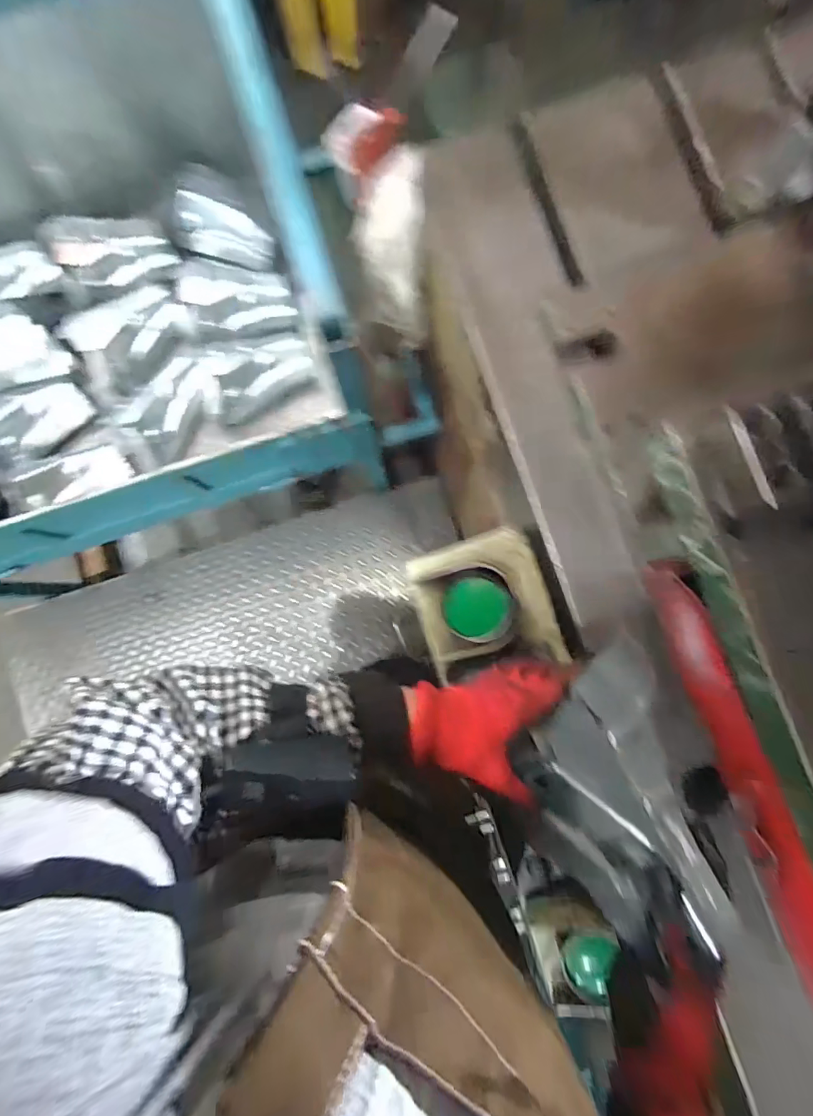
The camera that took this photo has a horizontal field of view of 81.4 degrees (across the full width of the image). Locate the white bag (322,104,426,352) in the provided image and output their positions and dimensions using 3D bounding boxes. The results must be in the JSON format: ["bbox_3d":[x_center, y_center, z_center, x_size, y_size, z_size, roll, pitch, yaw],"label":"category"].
[{"bbox_3d":[-0.020,-0.393,0.576,0.082,0.105,0.221,-15,116,-1],"label":"white bag"}]

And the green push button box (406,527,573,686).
[{"bbox_3d":[0.083,0.054,0.515,0.141,0.067,0.150,-19,91,10],"label":"green push button box"}]

